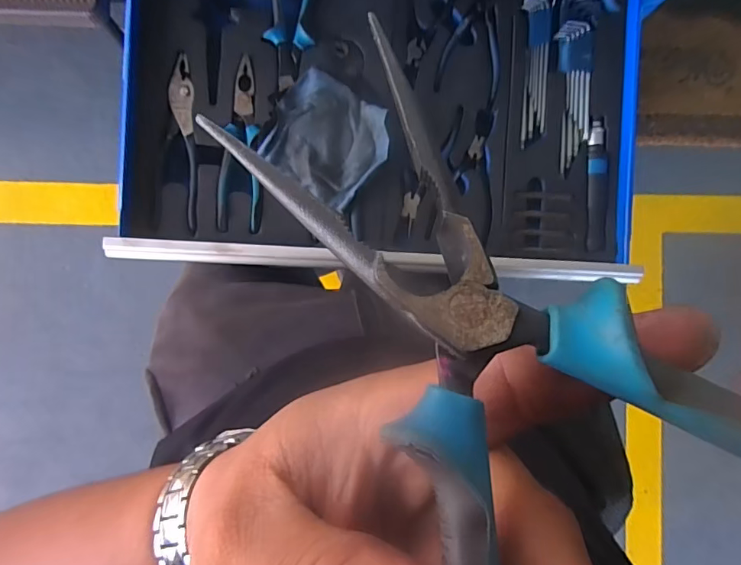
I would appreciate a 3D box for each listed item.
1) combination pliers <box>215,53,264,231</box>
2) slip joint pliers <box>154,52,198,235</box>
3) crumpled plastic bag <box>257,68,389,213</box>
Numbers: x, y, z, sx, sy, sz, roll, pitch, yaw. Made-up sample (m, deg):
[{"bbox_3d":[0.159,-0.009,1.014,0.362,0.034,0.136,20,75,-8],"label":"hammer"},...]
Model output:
[{"bbox_3d":[-0.149,-0.157,0.546,0.051,0.015,0.195,2,90,-4],"label":"combination pliers"},{"bbox_3d":[-0.221,-0.160,0.548,0.046,0.017,0.198,1,90,-4],"label":"slip joint pliers"},{"bbox_3d":[-0.050,-0.165,0.546,0.128,0.030,0.119,36,88,-3],"label":"crumpled plastic bag"}]

